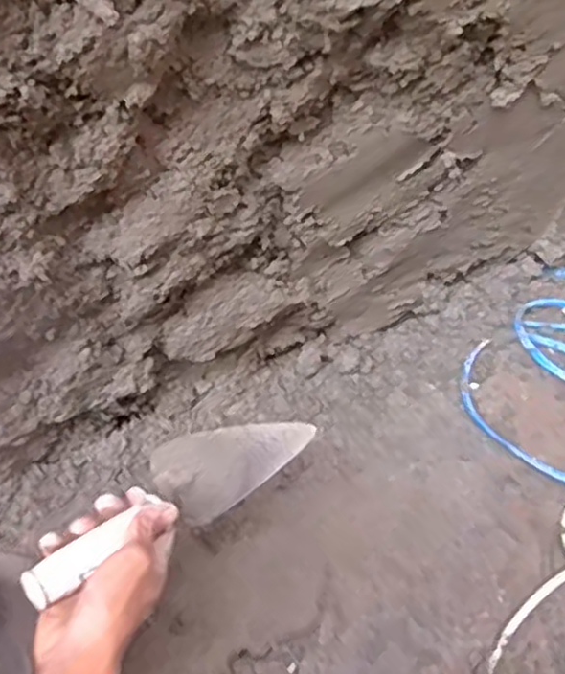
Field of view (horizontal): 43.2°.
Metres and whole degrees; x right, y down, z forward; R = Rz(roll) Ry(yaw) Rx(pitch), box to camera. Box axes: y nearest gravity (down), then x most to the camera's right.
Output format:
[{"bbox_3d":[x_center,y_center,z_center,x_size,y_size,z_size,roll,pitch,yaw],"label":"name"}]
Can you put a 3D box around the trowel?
[{"bbox_3d":[-0.091,0.130,0.581,0.068,0.065,0.256,42,44,22],"label":"trowel"}]

